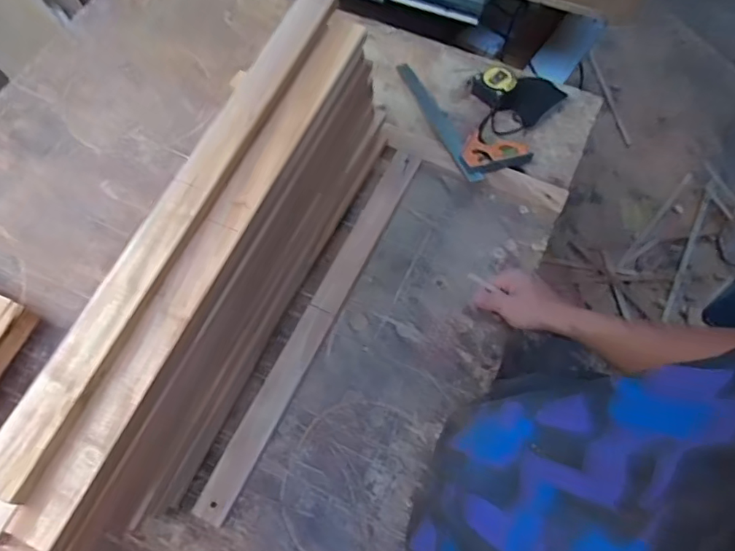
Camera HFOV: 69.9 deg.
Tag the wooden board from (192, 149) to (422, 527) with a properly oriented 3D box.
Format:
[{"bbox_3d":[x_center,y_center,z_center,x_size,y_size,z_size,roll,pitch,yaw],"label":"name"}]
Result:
[{"bbox_3d":[-0.064,0.047,0.746,0.044,0.023,0.589,23,67,12],"label":"wooden board"}]

